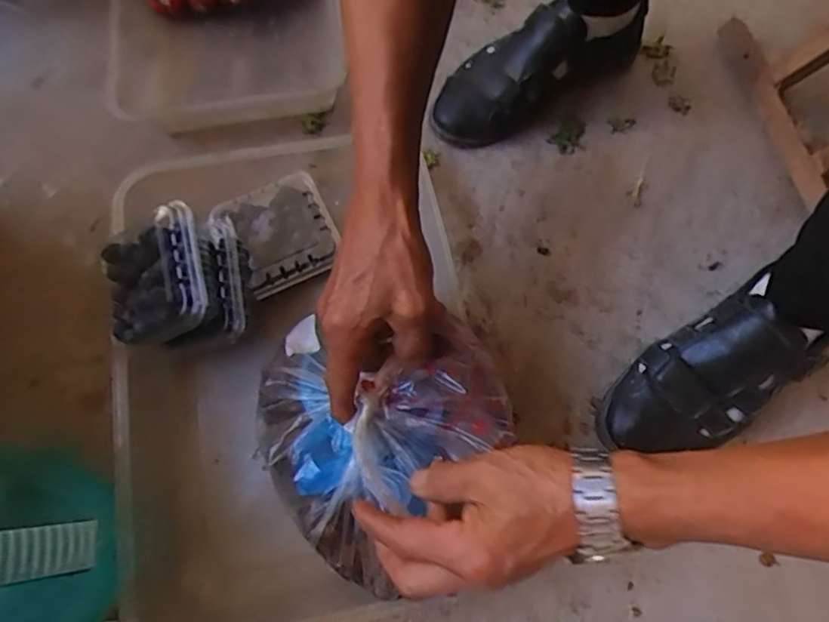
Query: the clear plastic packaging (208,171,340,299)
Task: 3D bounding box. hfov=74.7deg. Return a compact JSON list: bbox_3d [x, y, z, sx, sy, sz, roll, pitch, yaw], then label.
[{"bbox_3d":[-0.124,-0.073,0.502,0.094,0.021,0.096,-25,73,-9],"label":"clear plastic packaging"}]

